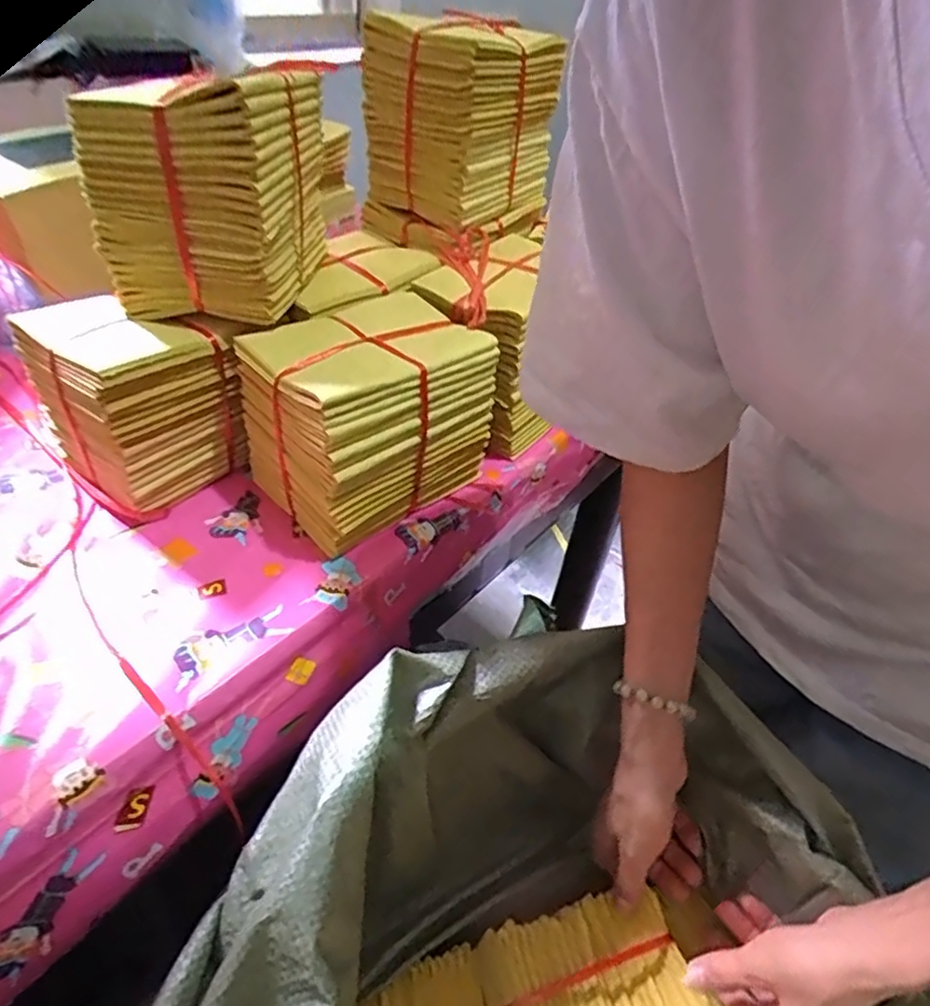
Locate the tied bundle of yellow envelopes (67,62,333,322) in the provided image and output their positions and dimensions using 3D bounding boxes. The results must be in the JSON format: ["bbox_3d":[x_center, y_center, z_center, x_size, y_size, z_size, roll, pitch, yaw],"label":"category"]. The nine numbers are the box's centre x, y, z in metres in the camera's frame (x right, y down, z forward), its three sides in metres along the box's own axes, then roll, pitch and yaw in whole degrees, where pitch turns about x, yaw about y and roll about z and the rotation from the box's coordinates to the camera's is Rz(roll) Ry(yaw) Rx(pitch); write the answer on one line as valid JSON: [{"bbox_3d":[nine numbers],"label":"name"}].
[{"bbox_3d":[-0.183,-0.240,0.480,0.120,0.143,0.156,12,43,6],"label":"tied bundle of yellow envelopes"}]

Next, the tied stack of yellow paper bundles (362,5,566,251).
[{"bbox_3d":[-0.007,-0.359,0.616,0.129,0.171,0.174,26,46,20],"label":"tied stack of yellow paper bundles"}]

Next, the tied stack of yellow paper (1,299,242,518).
[{"bbox_3d":[-0.267,-0.081,0.512,0.126,0.139,0.102,31,48,24],"label":"tied stack of yellow paper"}]

